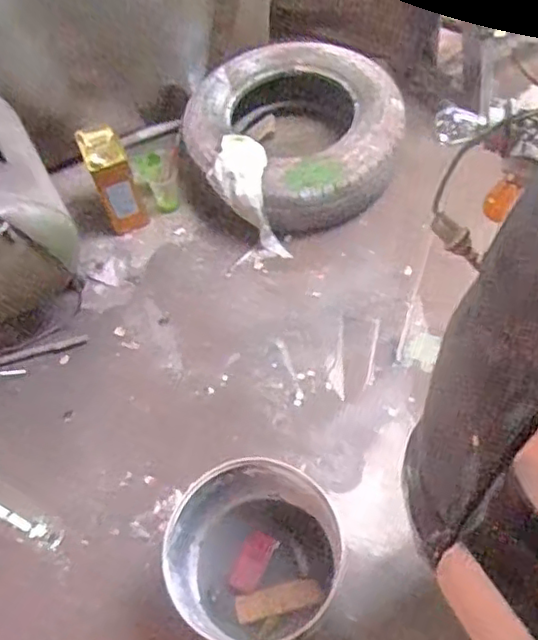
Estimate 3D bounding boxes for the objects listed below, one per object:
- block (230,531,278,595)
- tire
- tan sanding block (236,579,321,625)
[{"bbox_3d":[-0.033,0.453,1.185,0.053,0.020,0.111,22,65,16],"label":"block"},{"bbox_3d":[0.067,-0.546,1.807,0.618,0.182,0.594,33,68,20],"label":"tire"},{"bbox_3d":[0.018,0.517,1.178,0.164,0.015,0.047,-7,59,-20],"label":"tan sanding block"}]

